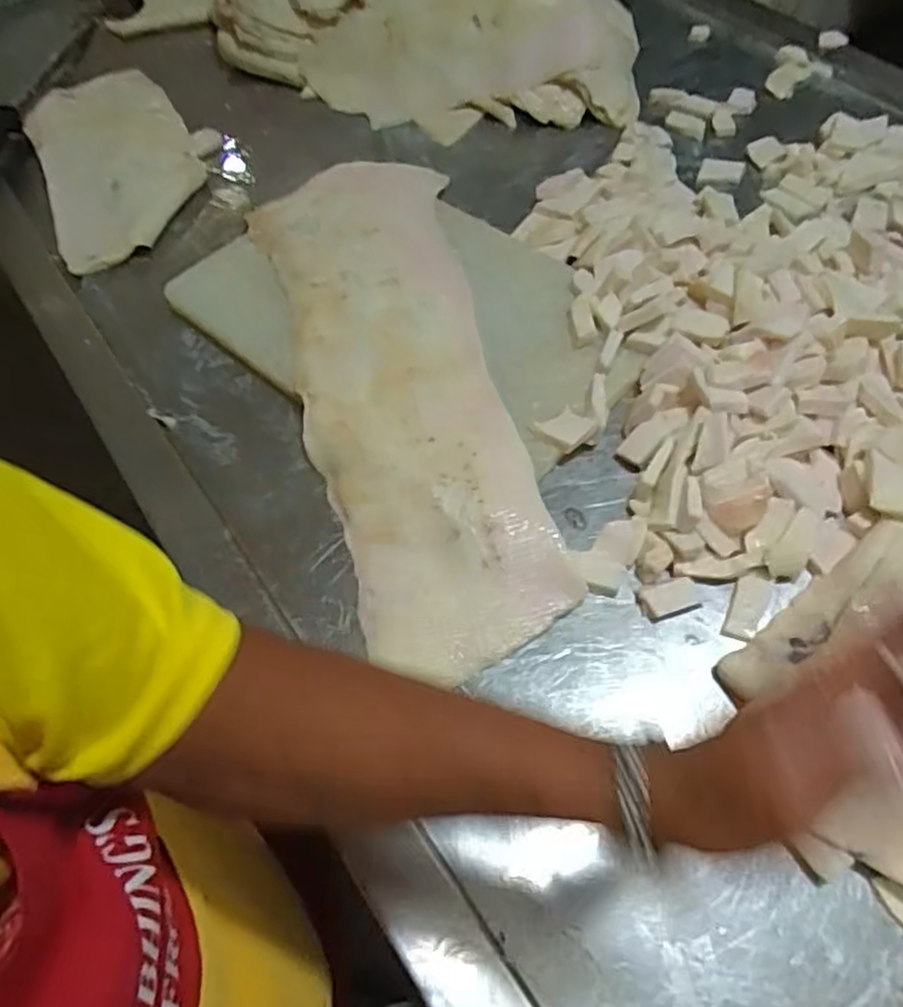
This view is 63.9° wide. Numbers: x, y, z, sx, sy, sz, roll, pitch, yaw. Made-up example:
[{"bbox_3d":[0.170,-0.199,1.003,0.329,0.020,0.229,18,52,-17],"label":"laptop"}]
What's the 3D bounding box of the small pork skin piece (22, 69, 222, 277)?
[{"bbox_3d":[-0.382,-0.408,0.858,0.205,0.060,0.321,-22,62,-10],"label":"small pork skin piece"}]

